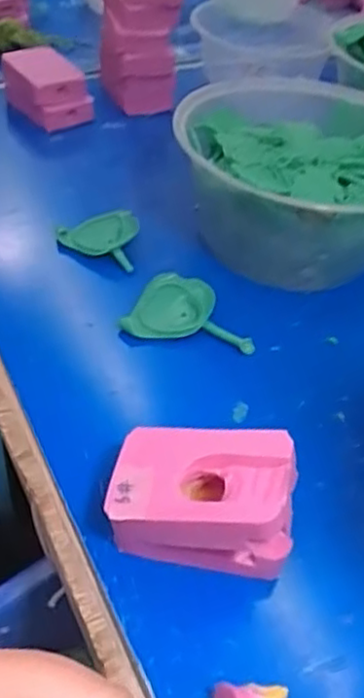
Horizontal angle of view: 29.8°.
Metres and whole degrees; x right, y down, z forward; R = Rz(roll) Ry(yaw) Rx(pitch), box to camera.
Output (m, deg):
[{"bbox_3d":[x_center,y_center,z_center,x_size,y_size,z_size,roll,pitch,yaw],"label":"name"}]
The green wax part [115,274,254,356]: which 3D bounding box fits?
[{"bbox_3d":[0.007,-0.023,0.388,0.072,0.017,0.046,12,44,5],"label":"green wax part"}]

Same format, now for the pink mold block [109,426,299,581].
[{"bbox_3d":[0.008,0.061,0.279,0.072,0.050,0.048,16,44,9],"label":"pink mold block"}]

